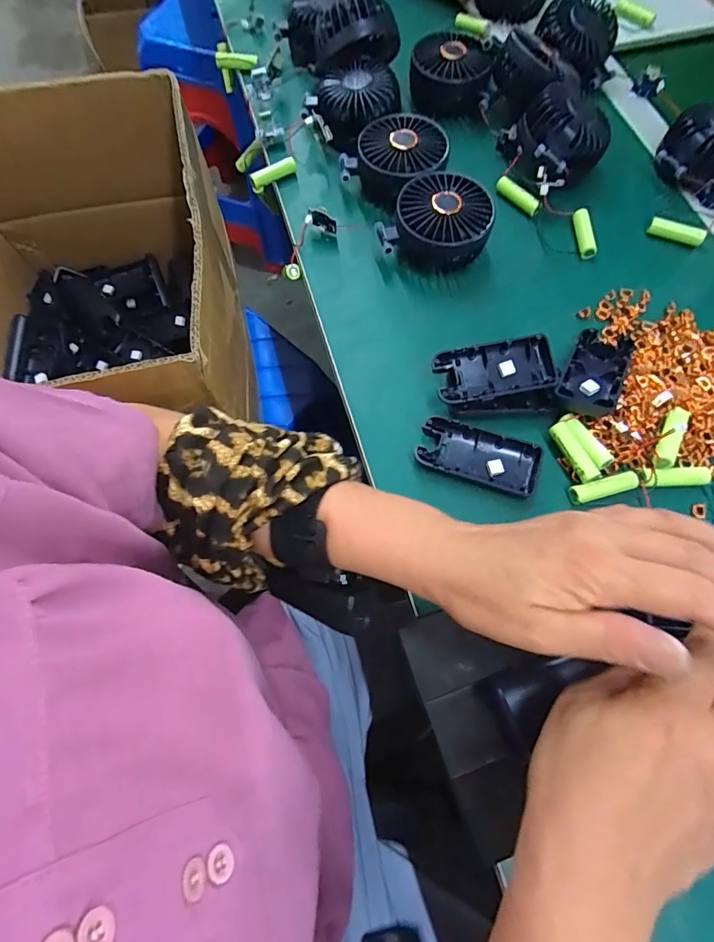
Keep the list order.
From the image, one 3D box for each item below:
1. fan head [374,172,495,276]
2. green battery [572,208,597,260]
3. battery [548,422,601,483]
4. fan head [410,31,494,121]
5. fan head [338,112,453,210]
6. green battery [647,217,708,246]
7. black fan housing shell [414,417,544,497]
[{"bbox_3d":[0.073,-0.229,0.420,0.096,0.049,0.080,13,71,6],"label":"fan head"},{"bbox_3d":[0.220,-0.228,0.437,0.014,0.013,0.050,-4,70,0],"label":"green battery"},{"bbox_3d":[0.168,-0.013,0.354,0.016,0.017,0.051,-21,71,-6],"label":"battery"},{"bbox_3d":[0.100,-0.431,0.495,0.084,0.042,0.076,3,70,2],"label":"fan head"},{"bbox_3d":[0.041,-0.303,0.450,0.093,0.046,0.084,-40,74,-12],"label":"fan head"},{"bbox_3d":[0.306,-0.229,0.435,0.052,0.012,0.014,17,71,7],"label":"green battery"},{"bbox_3d":[0.096,-0.012,0.356,0.094,0.011,0.042,16,71,7],"label":"black fan housing shell"}]

